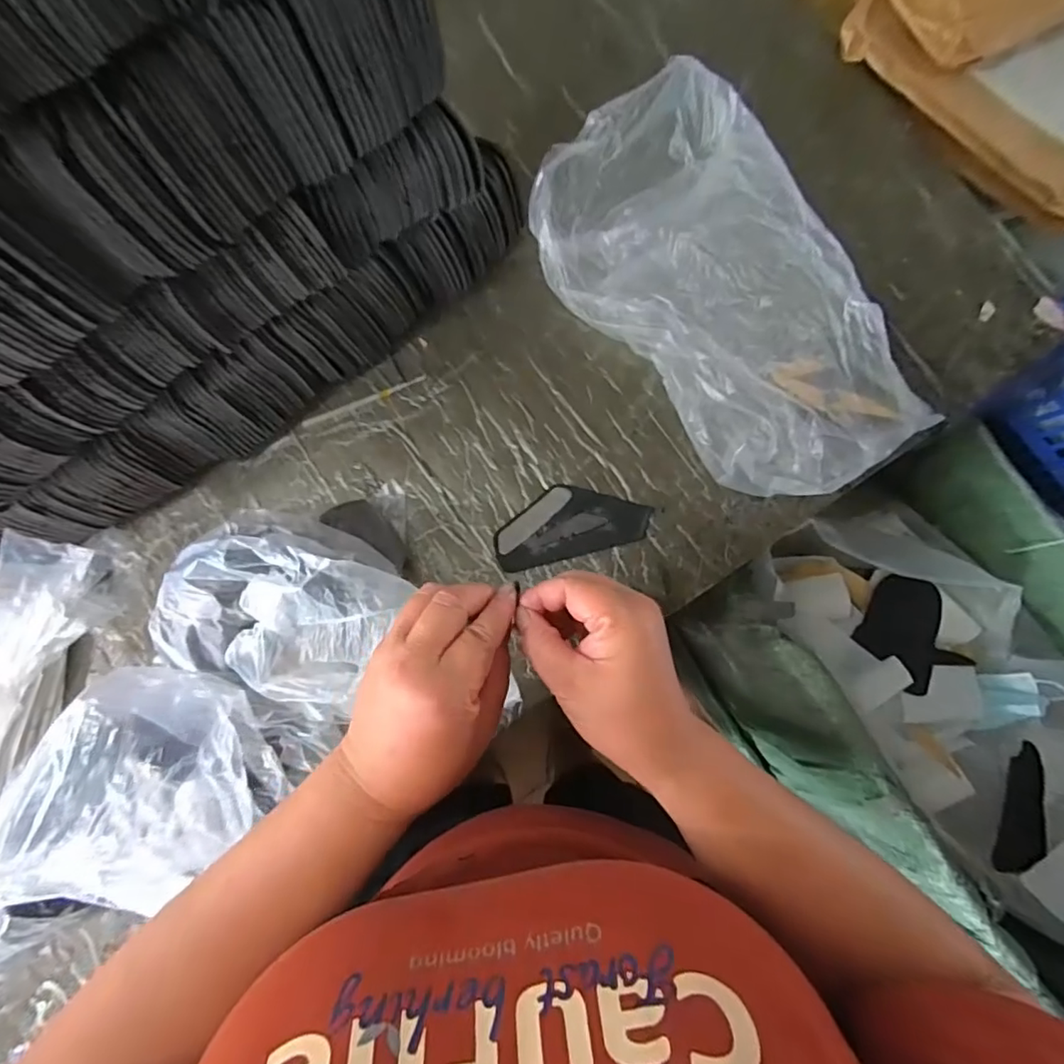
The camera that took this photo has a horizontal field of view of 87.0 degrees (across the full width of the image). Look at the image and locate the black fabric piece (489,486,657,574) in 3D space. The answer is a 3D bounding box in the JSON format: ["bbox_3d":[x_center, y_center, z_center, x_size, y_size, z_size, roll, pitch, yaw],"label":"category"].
[{"bbox_3d":[0.035,-0.010,0.518,0.142,0.005,0.065,-15,83,0],"label":"black fabric piece"}]

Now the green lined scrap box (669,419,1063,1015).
[{"bbox_3d":[0.522,0.241,0.688,0.429,0.259,0.623,-39,84,-3],"label":"green lined scrap box"}]

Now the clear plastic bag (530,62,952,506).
[{"bbox_3d":[0.164,-0.205,0.487,0.205,0.094,0.379,-34,84,-3],"label":"clear plastic bag"}]

